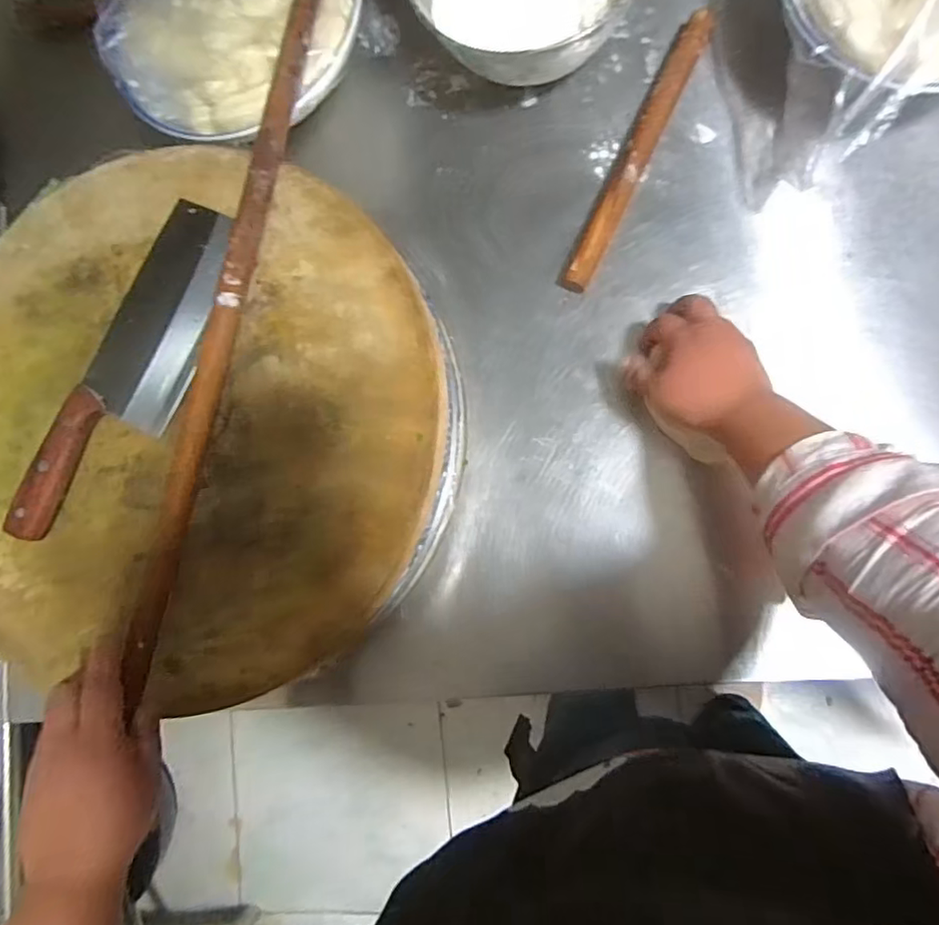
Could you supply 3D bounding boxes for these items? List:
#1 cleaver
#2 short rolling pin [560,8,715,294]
[{"bbox_3d":[-0.278,-0.071,0.486,0.095,0.029,0.300,29,89,12],"label":"cleaver"},{"bbox_3d":[0.151,-0.277,0.546,0.028,0.026,0.265,25,89,12],"label":"short rolling pin"}]

